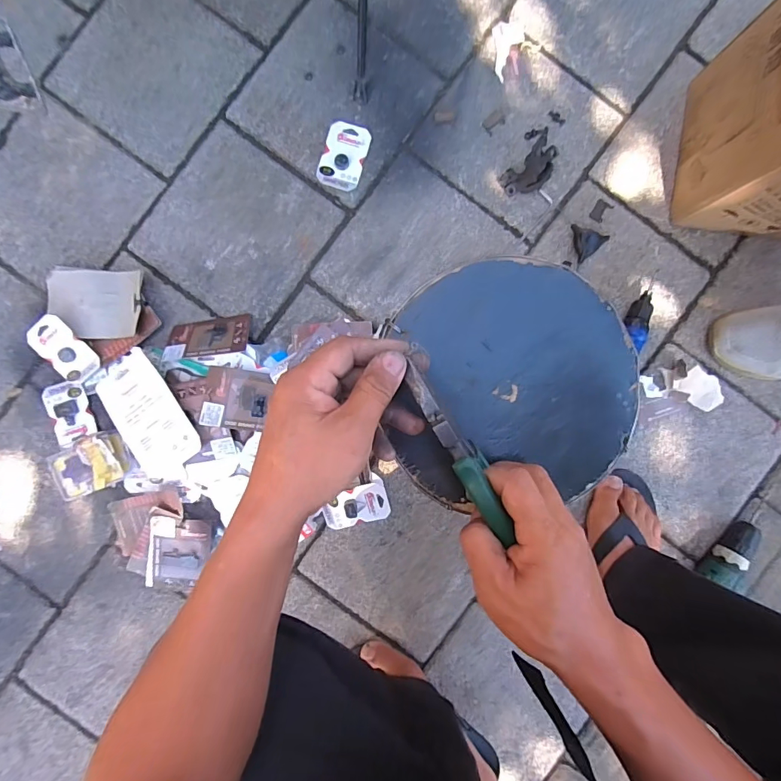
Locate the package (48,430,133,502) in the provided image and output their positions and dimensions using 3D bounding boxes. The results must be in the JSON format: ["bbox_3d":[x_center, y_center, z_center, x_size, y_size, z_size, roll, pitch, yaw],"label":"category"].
[{"bbox_3d":[-0.444,0.110,0.647,0.113,0.035,0.077,-22,90,0],"label":"package"}]

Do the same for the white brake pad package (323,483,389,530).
[{"bbox_3d":[-0.052,0.176,0.661,0.096,0.020,0.058,-13,90,0],"label":"white brake pad package"}]

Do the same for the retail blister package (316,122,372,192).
[{"bbox_3d":[-0.070,-0.357,0.665,0.063,0.009,0.098,19,90,0],"label":"retail blister package"}]

